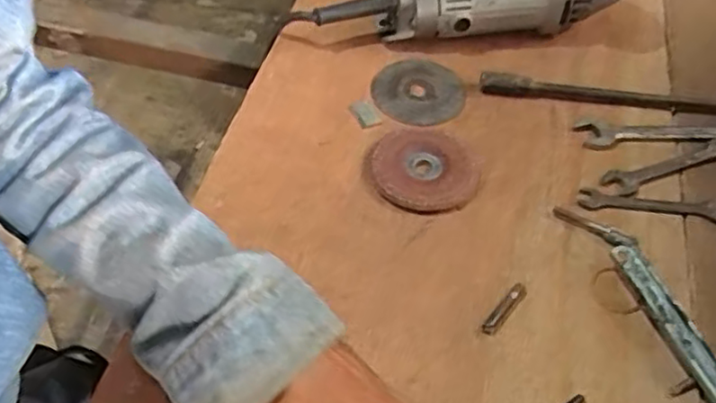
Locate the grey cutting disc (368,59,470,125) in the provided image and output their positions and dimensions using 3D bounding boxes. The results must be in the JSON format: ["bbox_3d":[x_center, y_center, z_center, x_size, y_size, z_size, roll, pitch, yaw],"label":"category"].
[{"bbox_3d":[0.057,-0.101,0.601,0.085,0.011,0.087,1,51,-1],"label":"grey cutting disc"}]

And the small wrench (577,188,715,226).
[{"bbox_3d":[0.243,0.005,0.527,0.123,0.005,0.021,7,52,2],"label":"small wrench"}]

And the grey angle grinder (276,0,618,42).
[{"bbox_3d":[0.100,-0.205,0.629,0.325,0.089,0.073,-3,53,-5],"label":"grey angle grinder"}]

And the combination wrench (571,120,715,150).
[{"bbox_3d":[0.291,-0.063,0.576,0.191,0.006,0.031,-2,53,-5],"label":"combination wrench"}]

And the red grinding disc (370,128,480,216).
[{"bbox_3d":[0.053,-0.027,0.533,0.088,0.014,0.076,37,59,23],"label":"red grinding disc"}]

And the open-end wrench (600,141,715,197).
[{"bbox_3d":[0.265,-0.028,0.551,0.127,0.004,0.025,-14,55,-14],"label":"open-end wrench"}]

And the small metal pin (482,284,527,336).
[{"bbox_3d":[0.105,0.077,0.460,0.010,0.004,0.048,35,59,22],"label":"small metal pin"}]

